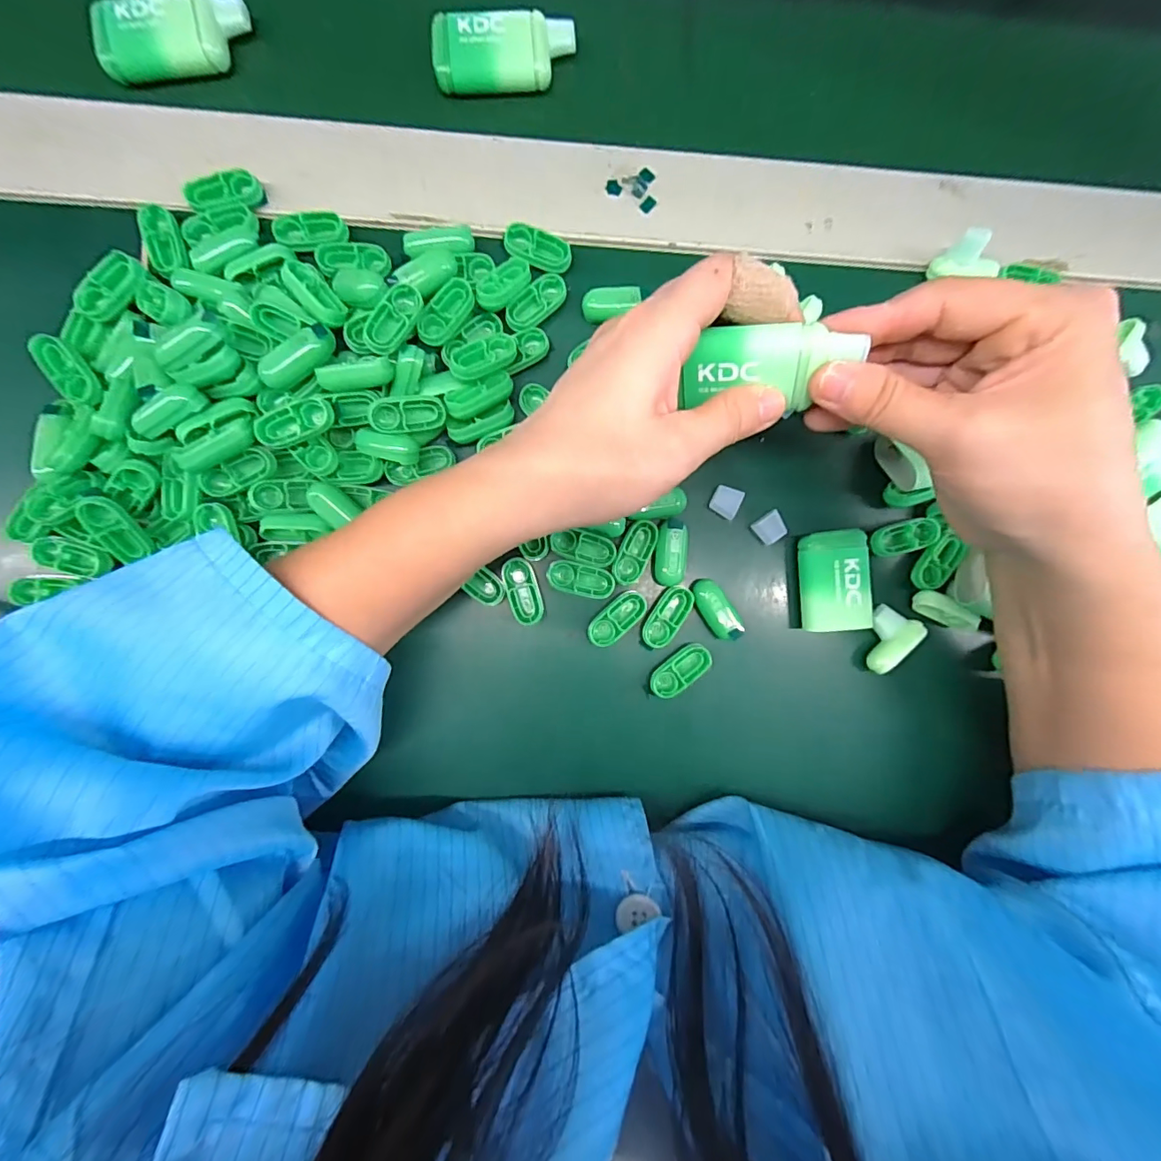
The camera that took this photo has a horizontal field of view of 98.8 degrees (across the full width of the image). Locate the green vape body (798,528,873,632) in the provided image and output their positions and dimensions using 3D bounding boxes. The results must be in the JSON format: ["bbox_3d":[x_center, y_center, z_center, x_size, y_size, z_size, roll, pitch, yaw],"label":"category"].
[{"bbox_3d":[0.130,0.000,0.256,0.033,0.016,0.050,-3,89,-4],"label":"green vape body"}]

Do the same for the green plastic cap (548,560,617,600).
[{"bbox_3d":[0.000,0.000,0.251,0.034,0.004,0.015,13,88,-4],"label":"green plastic cap"}]

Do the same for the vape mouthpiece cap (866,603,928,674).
[{"bbox_3d":[0.158,0.030,0.258,0.023,0.014,0.032,45,86,-2],"label":"vape mouthpiece cap"}]

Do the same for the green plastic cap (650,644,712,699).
[{"bbox_3d":[0.051,0.046,0.256,0.034,0.009,0.016,-38,92,-4],"label":"green plastic cap"}]

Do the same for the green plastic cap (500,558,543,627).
[{"bbox_3d":[-0.028,0.006,0.248,0.016,0.004,0.034,-18,91,-4],"label":"green plastic cap"}]

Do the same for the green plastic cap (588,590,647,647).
[{"bbox_3d":[0.018,0.019,0.253,0.033,0.007,0.016,-45,92,-4],"label":"green plastic cap"}]

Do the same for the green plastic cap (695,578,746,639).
[{"bbox_3d":[0.069,0.015,0.256,0.015,0.013,0.032,-29,91,-4],"label":"green plastic cap"}]

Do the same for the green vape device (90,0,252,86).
[{"bbox_3d":[-0.201,-0.271,0.245,0.071,0.013,0.036,-16,90,-4],"label":"green vape device"}]

